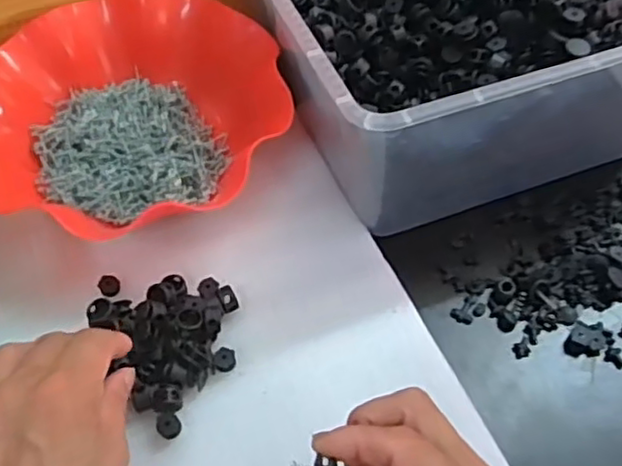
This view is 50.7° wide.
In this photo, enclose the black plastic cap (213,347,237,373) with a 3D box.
[{"bbox_3d":[-0.053,0.079,0.407,0.013,0.009,0.014,1,55,-1],"label":"black plastic cap"}]

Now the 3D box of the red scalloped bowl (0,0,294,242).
[{"bbox_3d":[-0.141,-0.091,0.491,0.201,0.057,0.211,1,55,-1],"label":"red scalloped bowl"}]

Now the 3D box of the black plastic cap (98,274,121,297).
[{"bbox_3d":[-0.135,0.035,0.443,0.012,0.010,0.015,29,59,17],"label":"black plastic cap"}]

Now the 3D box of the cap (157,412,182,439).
[{"bbox_3d":[-0.082,0.112,0.382,0.013,0.008,0.013,1,55,-1],"label":"cap"}]

